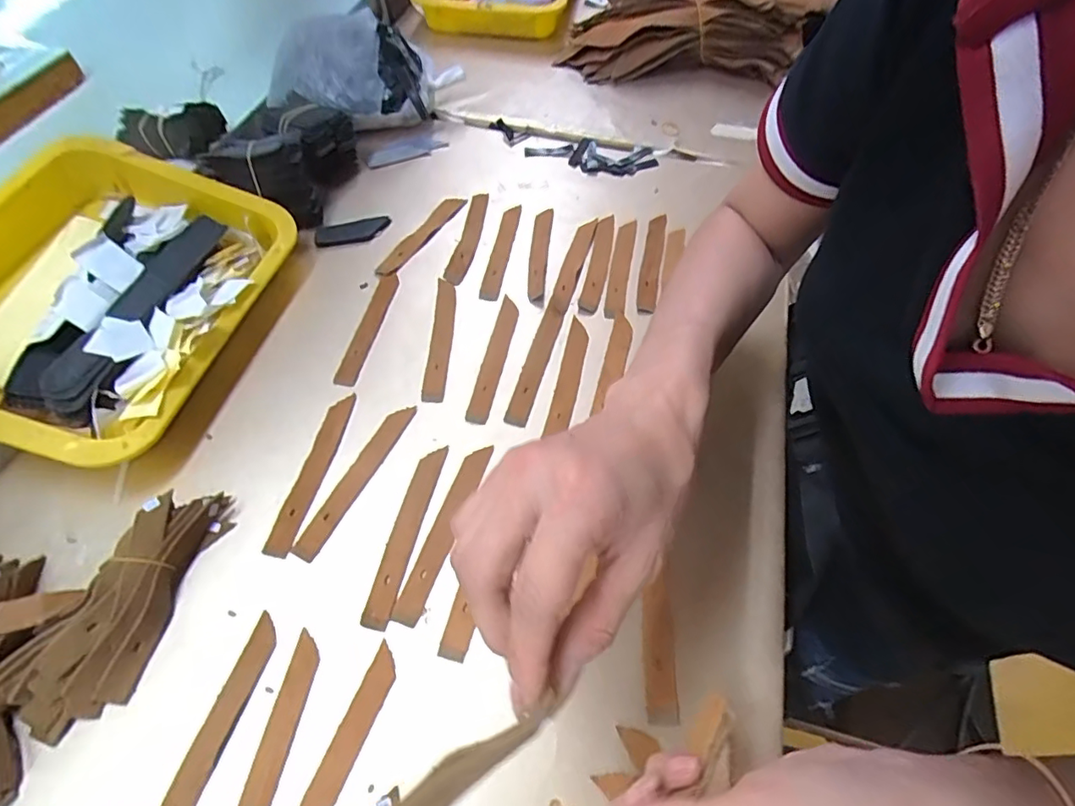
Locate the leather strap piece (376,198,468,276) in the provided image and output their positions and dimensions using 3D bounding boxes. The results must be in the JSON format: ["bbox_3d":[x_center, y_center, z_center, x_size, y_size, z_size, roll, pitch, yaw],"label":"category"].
[{"bbox_3d":[-0.107,-0.158,0.521,0.019,0.008,0.121,26,59,15],"label":"leather strap piece"}]

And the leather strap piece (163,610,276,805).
[{"bbox_3d":[-0.172,0.177,0.297,0.015,0.004,0.123,13,56,7],"label":"leather strap piece"}]

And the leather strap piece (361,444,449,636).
[{"bbox_3d":[-0.085,0.082,0.361,0.019,0.004,0.121,11,56,5],"label":"leather strap piece"}]

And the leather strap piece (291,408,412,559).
[{"bbox_3d":[-0.123,0.050,0.383,0.017,0.004,0.122,22,58,12],"label":"leather strap piece"}]

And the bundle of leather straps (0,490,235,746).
[{"bbox_3d":[-0.240,0.112,0.324,0.055,0.029,0.141,17,57,10],"label":"bundle of leather straps"}]

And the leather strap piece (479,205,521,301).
[{"bbox_3d":[-0.033,-0.141,0.512,0.016,0.004,0.123,9,56,4],"label":"leather strap piece"}]

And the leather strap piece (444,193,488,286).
[{"bbox_3d":[-0.063,-0.155,0.520,0.019,0.010,0.120,10,56,5],"label":"leather strap piece"}]

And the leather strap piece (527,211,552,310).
[{"bbox_3d":[0.002,-0.136,0.508,0.016,0.007,0.124,5,56,1],"label":"leather strap piece"}]

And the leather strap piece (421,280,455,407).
[{"bbox_3d":[-0.078,-0.055,0.454,0.018,0.008,0.121,2,56,-1],"label":"leather strap piece"}]

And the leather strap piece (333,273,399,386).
[{"bbox_3d":[-0.138,-0.063,0.459,0.016,0.006,0.116,16,61,-5],"label":"leather strap piece"}]

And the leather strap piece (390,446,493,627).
[{"bbox_3d":[-0.060,0.080,0.363,0.018,0.004,0.124,18,57,10],"label":"leather strap piece"}]

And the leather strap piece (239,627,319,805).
[{"bbox_3d":[-0.139,0.187,0.294,0.016,0.004,0.122,7,56,3],"label":"leather strap piece"}]

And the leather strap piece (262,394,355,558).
[{"bbox_3d":[-0.153,0.046,0.387,0.018,0.007,0.121,10,56,5],"label":"leather strap piece"}]

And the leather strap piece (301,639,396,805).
[{"bbox_3d":[-0.106,0.191,0.290,0.015,0.004,0.125,19,57,11],"label":"leather strap piece"}]

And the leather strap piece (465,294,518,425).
[{"bbox_3d":[-0.033,-0.037,0.445,0.016,0.006,0.122,11,56,6],"label":"leather strap piece"}]

